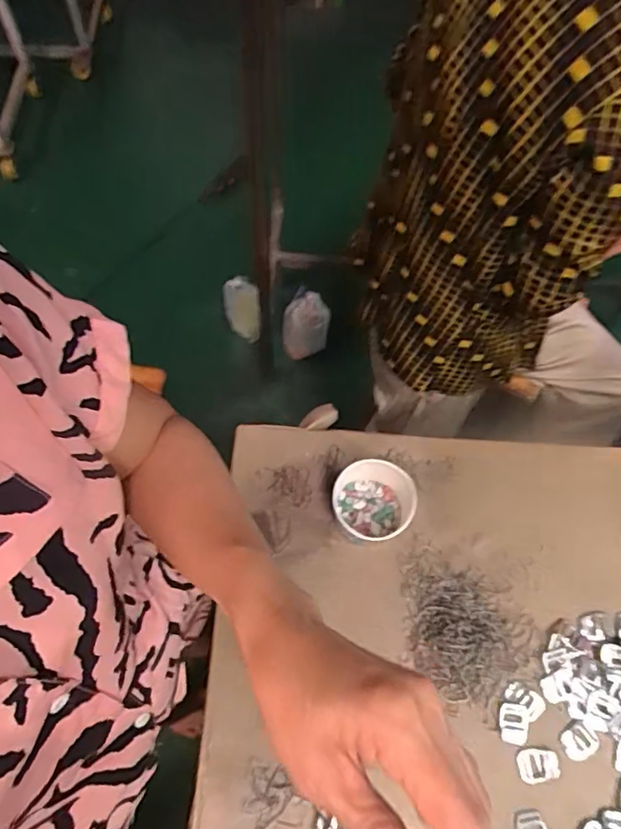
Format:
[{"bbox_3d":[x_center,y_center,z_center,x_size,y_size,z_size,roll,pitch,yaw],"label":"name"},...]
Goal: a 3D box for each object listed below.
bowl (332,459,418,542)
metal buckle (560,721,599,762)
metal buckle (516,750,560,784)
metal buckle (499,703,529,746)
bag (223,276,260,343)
[{"bbox_3d":[0.075,0.106,0.669,0.092,0.074,0.086,1,63,-3],"label":"bowl"},{"bbox_3d":[0.291,0.354,0.595,0.037,0.004,0.033,-35,70,-19],"label":"metal buckle"},{"bbox_3d":[0.241,0.372,0.581,0.043,0.005,0.029,-3,63,-5],"label":"metal buckle"},{"bbox_3d":[0.221,0.335,0.596,0.033,0.004,0.039,11,63,2],"label":"metal buckle"},{"bbox_3d":[-0.202,-0.314,1.640,0.092,0.231,0.070,-19,45,-13],"label":"bag"}]

